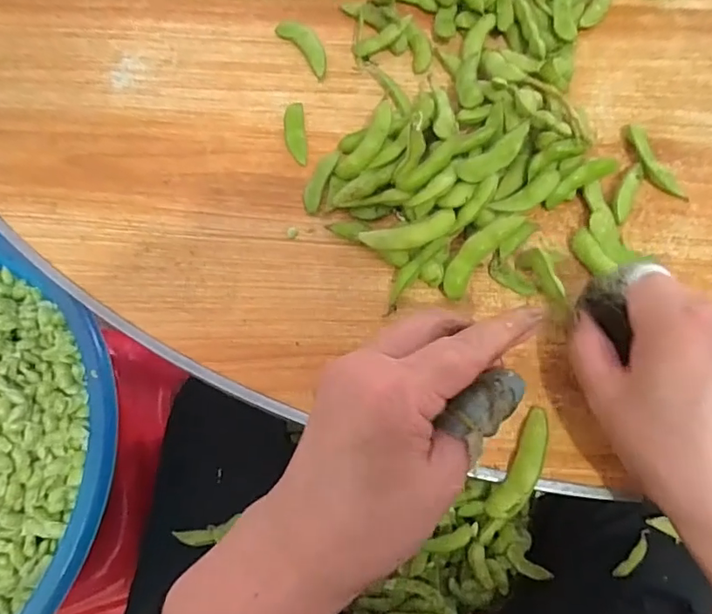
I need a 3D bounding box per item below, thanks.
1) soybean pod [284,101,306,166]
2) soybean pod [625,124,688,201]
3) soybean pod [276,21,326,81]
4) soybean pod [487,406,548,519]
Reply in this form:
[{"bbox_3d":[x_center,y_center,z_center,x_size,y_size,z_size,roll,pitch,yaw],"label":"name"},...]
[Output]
[{"bbox_3d":[-0.039,-0.111,0.335,0.013,0.005,0.044,-7,71,-2],"label":"soybean pod"},{"bbox_3d":[0.184,-0.089,0.324,0.018,0.011,0.055,-21,72,-7],"label":"soybean pod"},{"bbox_3d":[-0.035,-0.181,0.360,0.016,0.011,0.056,-36,75,-11],"label":"soybean pod"},{"bbox_3d":[0.085,0.079,0.265,0.015,0.013,0.059,29,74,10],"label":"soybean pod"}]

